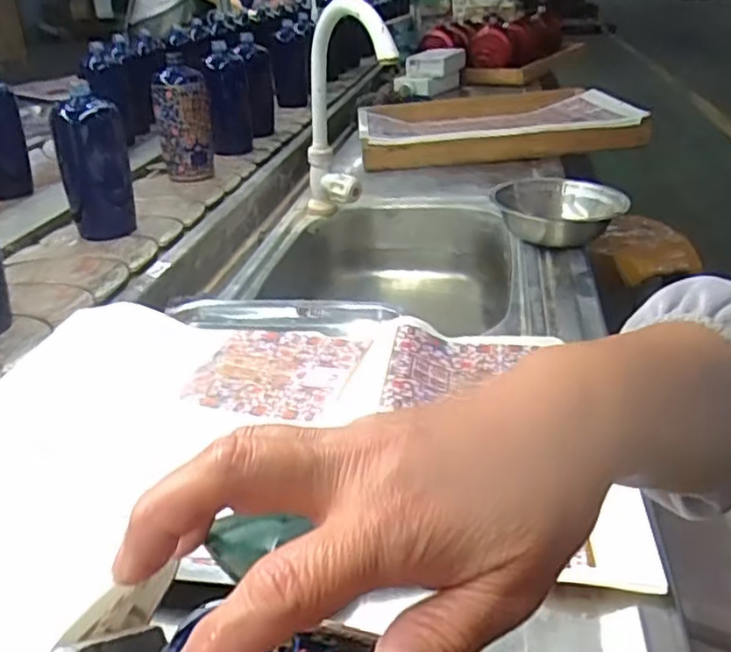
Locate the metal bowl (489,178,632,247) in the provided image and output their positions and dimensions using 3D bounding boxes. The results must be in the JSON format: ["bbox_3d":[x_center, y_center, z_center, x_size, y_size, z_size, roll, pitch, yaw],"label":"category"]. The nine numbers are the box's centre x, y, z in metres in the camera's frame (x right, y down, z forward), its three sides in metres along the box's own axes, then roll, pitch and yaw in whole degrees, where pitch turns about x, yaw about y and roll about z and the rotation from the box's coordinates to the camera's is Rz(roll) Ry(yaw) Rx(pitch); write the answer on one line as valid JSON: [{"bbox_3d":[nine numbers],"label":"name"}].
[{"bbox_3d":[0.232,-0.138,0.829,0.149,0.045,0.149,3,30,-2],"label":"metal bowl"}]

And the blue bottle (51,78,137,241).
[{"bbox_3d":[-0.348,-0.208,0.883,0.085,0.170,0.087,-8,32,-19],"label":"blue bottle"}]

